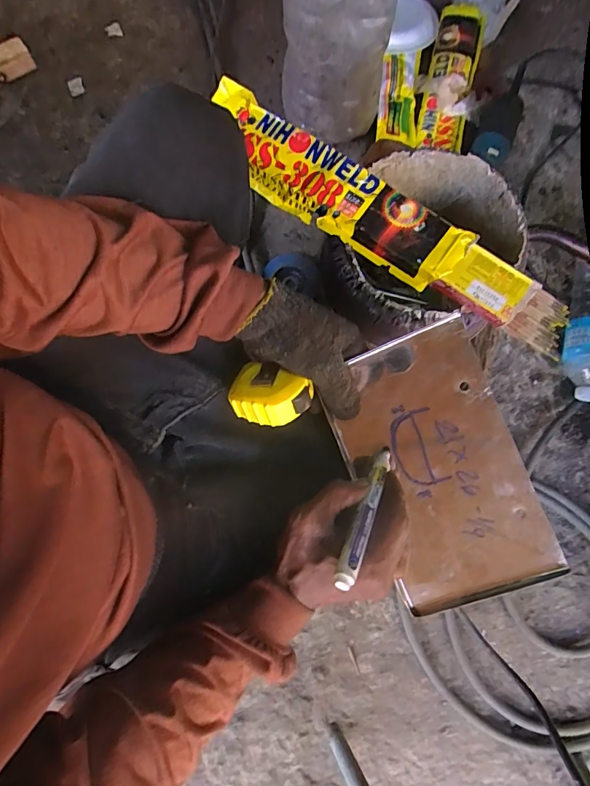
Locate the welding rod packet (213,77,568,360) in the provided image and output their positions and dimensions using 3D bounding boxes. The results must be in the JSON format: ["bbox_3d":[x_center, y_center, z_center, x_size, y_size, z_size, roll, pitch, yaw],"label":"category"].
[{"bbox_3d":[0.078,-0.174,0.424,0.415,0.037,0.068,37,81,8],"label":"welding rod packet"}]

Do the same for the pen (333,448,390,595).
[{"bbox_3d":[0.057,0.087,0.339,0.013,0.010,0.130,24,46,8],"label":"pen"}]

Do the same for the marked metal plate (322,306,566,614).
[{"bbox_3d":[0.124,0.068,0.380,0.137,0.010,0.235,-23,90,12],"label":"marked metal plate"}]

